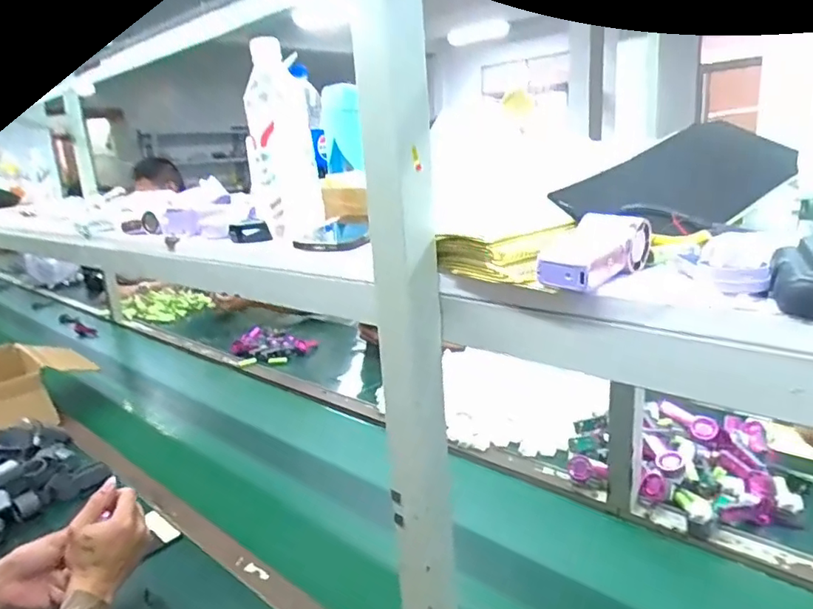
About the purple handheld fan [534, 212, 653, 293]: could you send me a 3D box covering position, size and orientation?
[{"bbox_3d":[0.130,-0.040,0.411,0.092,0.038,0.045,-17,20,-40],"label":"purple handheld fan"}]

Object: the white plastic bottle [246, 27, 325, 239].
[{"bbox_3d":[-0.141,-0.187,0.659,0.075,0.212,0.074,-6,15,-8],"label":"white plastic bottle"}]

